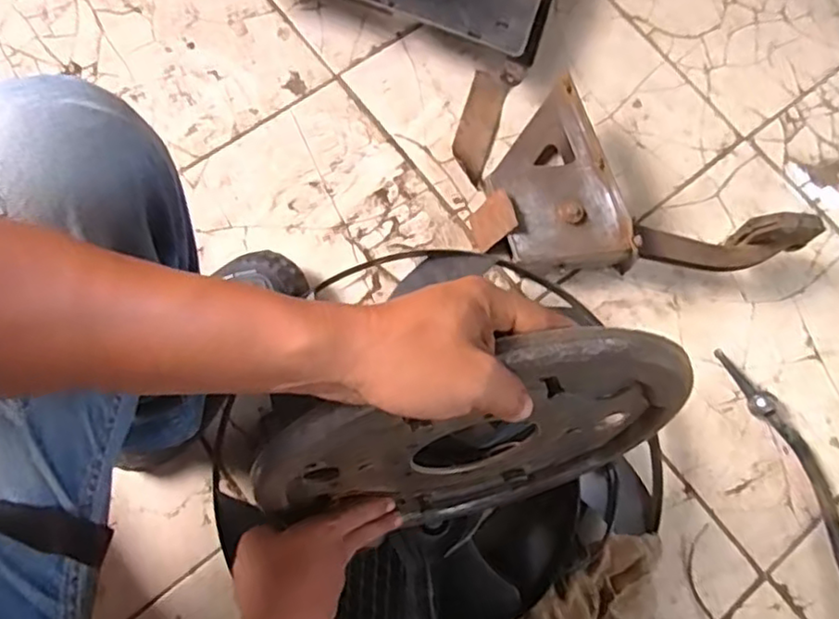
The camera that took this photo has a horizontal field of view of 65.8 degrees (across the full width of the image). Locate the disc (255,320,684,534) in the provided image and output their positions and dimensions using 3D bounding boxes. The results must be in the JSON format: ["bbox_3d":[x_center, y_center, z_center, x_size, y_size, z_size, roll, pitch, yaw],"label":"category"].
[{"bbox_3d":[0.041,0.098,0.453,0.287,0.289,0.016,-10,60,-9],"label":"disc"}]

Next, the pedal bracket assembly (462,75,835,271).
[{"bbox_3d":[0.253,-0.189,0.833,0.397,0.111,0.300,-2,75,-2],"label":"pedal bracket assembly"}]

